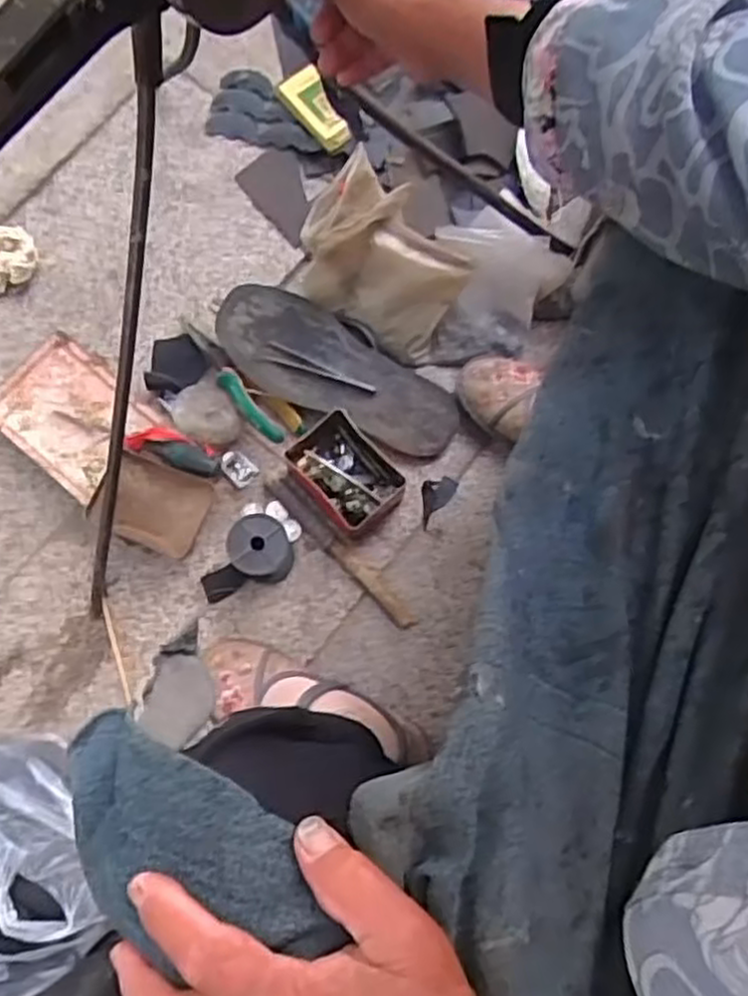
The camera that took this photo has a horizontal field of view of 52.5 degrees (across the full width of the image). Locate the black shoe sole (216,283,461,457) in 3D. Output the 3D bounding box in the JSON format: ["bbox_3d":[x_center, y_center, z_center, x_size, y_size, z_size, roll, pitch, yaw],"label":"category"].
[{"bbox_3d":[-0.038,-0.137,0.819,0.268,0.052,0.102,23,78,6],"label":"black shoe sole"}]

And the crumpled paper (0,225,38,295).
[{"bbox_3d":[-0.408,-0.266,0.839,0.071,0.047,0.056,-25,77,-5],"label":"crumpled paper"}]

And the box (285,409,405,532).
[{"bbox_3d":[-0.029,-0.025,0.804,0.084,0.044,0.114,-41,79,-8],"label":"box"}]

